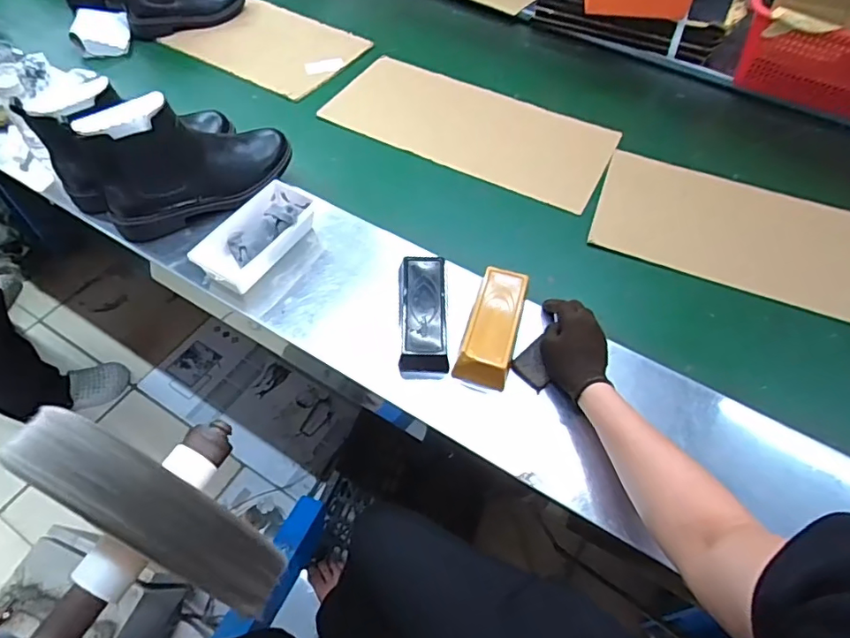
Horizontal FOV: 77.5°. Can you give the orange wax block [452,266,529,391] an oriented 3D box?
[{"bbox_3d":[0.087,0.006,0.666,0.064,0.051,0.154,15,55,8],"label":"orange wax block"}]

